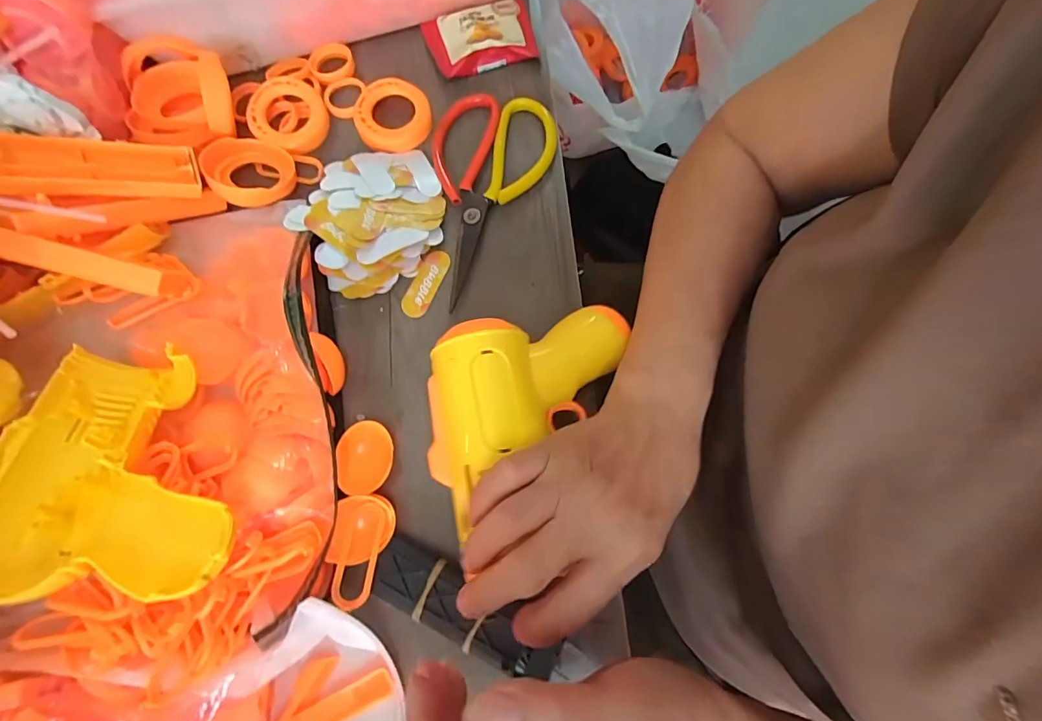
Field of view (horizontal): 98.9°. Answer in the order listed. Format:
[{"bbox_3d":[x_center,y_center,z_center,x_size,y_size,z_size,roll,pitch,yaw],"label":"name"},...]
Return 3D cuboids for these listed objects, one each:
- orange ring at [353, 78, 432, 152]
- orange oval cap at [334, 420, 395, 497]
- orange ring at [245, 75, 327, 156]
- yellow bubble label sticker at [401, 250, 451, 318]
[{"bbox_3d":[-0.098,-0.188,0.344,0.055,0.019,0.054,0,74,2],"label":"orange ring"},{"bbox_3d":[-0.094,0.058,0.269,0.031,0.007,0.042,-5,74,0],"label":"orange oval cap"},{"bbox_3d":[-0.179,-0.189,0.342,0.056,0.017,0.054,0,74,2],"label":"orange ring"},{"bbox_3d":[-0.067,-0.054,0.314,0.020,0.004,0.052,24,77,8],"label":"yellow bubble label sticker"}]

